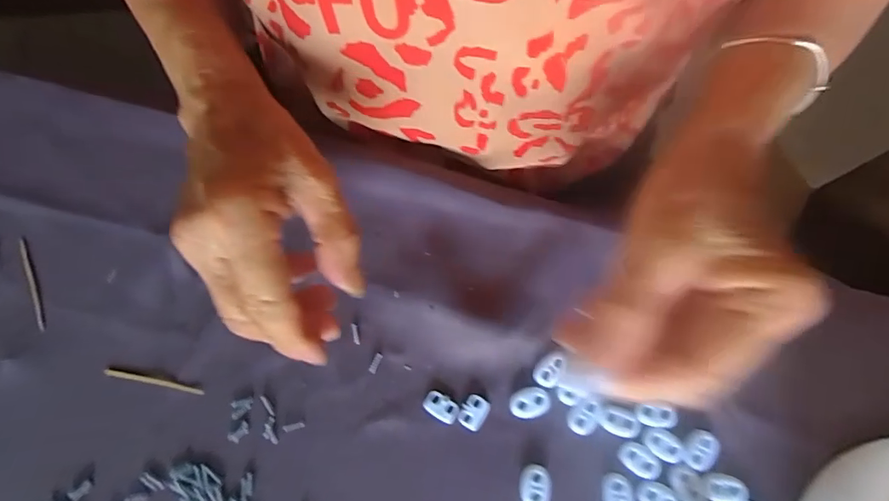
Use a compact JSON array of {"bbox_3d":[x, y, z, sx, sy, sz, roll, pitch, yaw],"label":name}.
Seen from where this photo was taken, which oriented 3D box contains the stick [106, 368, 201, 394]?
[{"bbox_3d":[-0.170,0.077,0.282,0.058,0.004,0.004,12,78,4],"label":"stick"}]

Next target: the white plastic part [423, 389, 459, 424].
[{"bbox_3d":[-0.002,0.092,0.280,0.021,0.004,0.014,26,80,6],"label":"white plastic part"}]

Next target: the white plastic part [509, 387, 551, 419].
[{"bbox_3d":[0.050,0.090,0.282,0.024,0.005,0.017,-20,78,-3],"label":"white plastic part"}]

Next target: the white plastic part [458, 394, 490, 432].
[{"bbox_3d":[0.017,0.094,0.280,0.015,0.004,0.019,26,80,6],"label":"white plastic part"}]

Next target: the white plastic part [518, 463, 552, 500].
[{"bbox_3d":[0.051,0.134,0.272,0.017,0.009,0.023,9,78,3],"label":"white plastic part"}]

